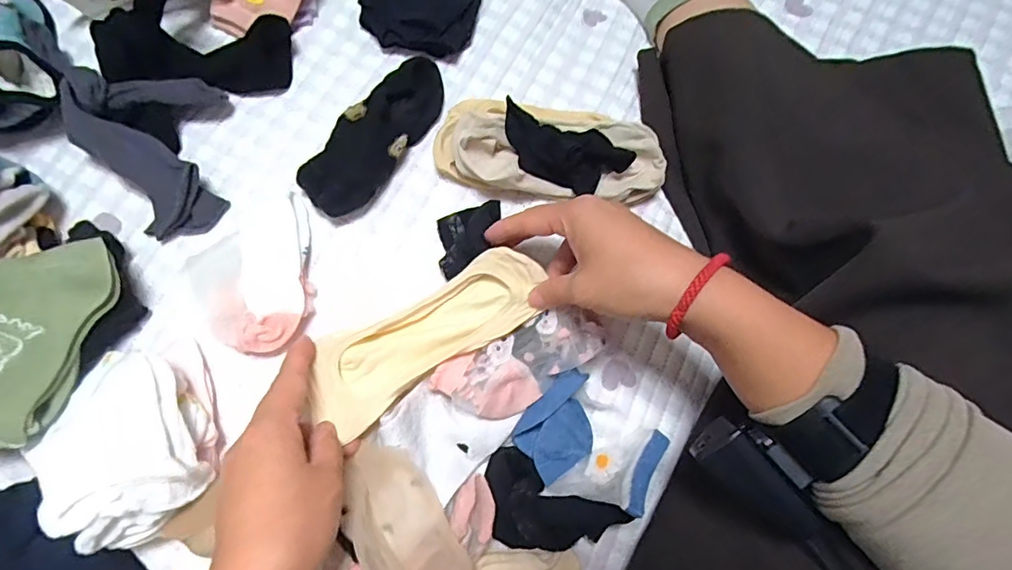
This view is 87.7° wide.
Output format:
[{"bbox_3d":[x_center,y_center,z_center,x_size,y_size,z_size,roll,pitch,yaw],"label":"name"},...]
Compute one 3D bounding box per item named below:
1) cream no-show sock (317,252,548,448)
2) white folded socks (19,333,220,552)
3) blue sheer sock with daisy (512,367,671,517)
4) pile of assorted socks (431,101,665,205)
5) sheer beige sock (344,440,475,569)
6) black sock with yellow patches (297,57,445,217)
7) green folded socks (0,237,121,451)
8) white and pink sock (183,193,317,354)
[{"bbox_3d":[-0.053,0.031,0.360,0.167,0.020,0.064,-32,78,-6],"label":"cream no-show sock"},{"bbox_3d":[-0.237,0.098,0.329,0.089,0.051,0.116,-26,77,-8],"label":"white folded socks"},{"bbox_3d":[0.057,0.111,0.362,0.092,0.030,0.074,35,76,8],"label":"blue sheer sock with daisy"},{"bbox_3d":[0.035,-0.109,0.419,0.181,0.034,0.085,5,74,0],"label":"pile of assorted socks"},{"bbox_3d":[-0.062,0.151,0.323,0.057,0.028,0.107,-19,76,-7],"label":"sheer beige sock"},{"bbox_3d":[-0.100,-0.118,0.416,0.051,0.028,0.147,32,76,7],"label":"black sock with yellow patches"},{"bbox_3d":[-0.318,0.031,0.338,0.088,0.025,0.137,20,75,4],"label":"green folded socks"},{"bbox_3d":[-0.183,-0.010,0.380,0.076,0.028,0.115,-9,75,-4],"label":"white and pink sock"}]

